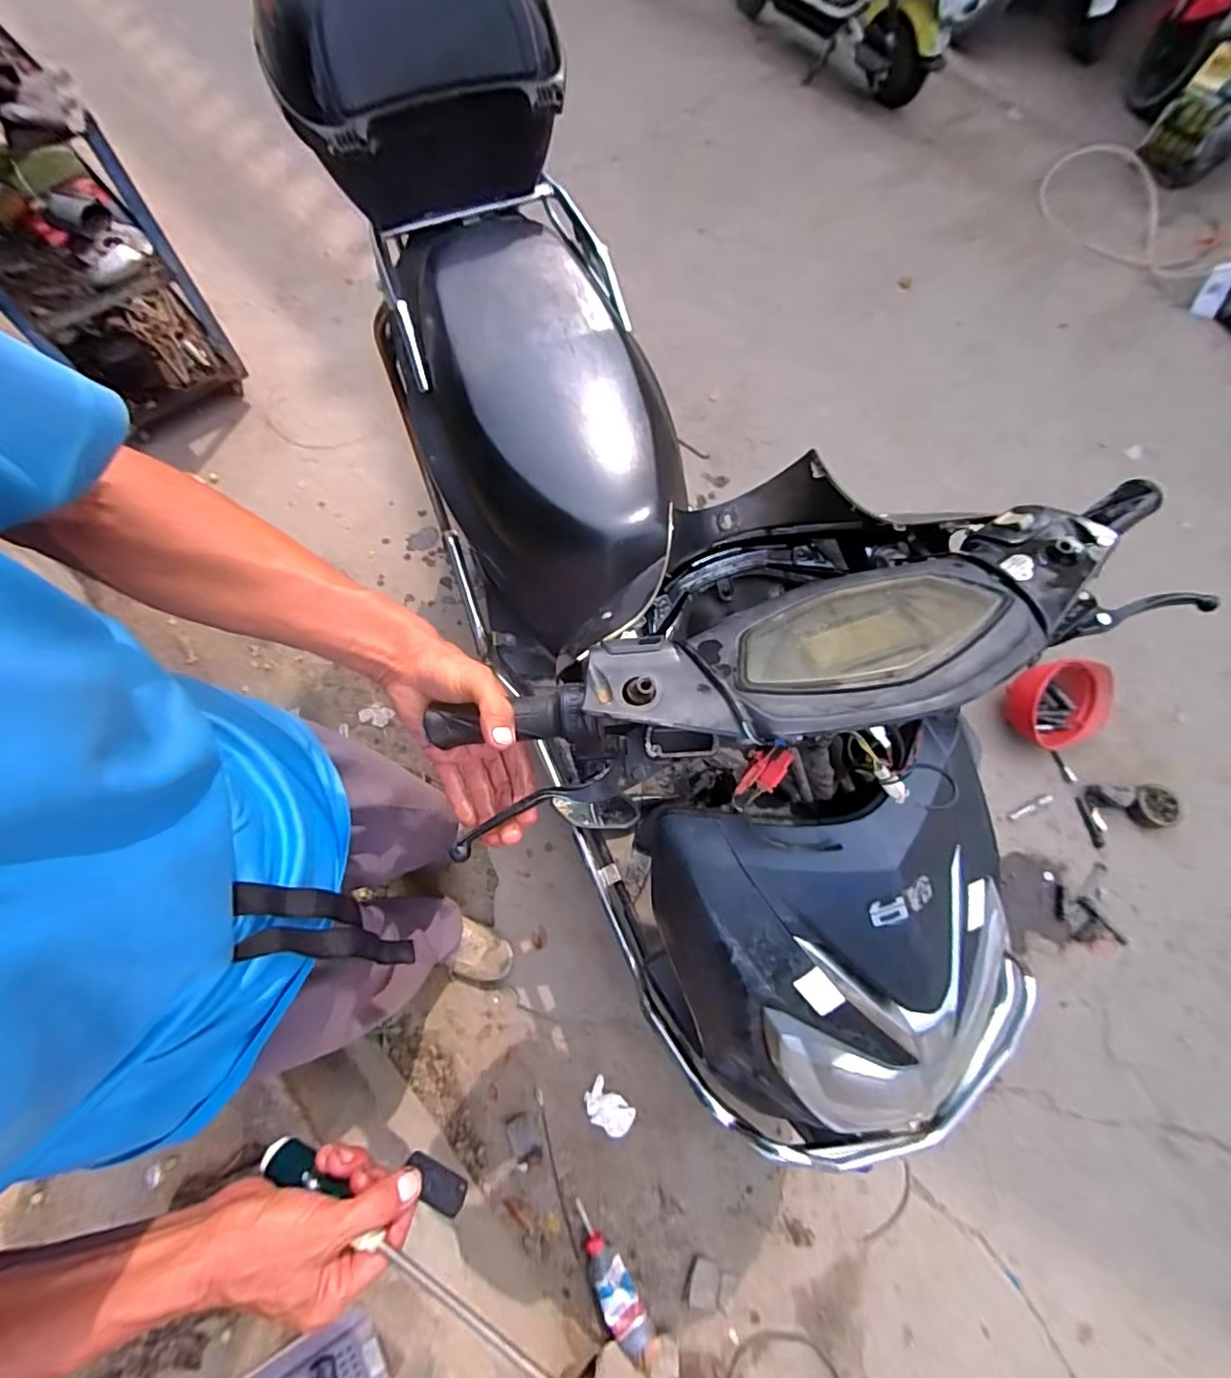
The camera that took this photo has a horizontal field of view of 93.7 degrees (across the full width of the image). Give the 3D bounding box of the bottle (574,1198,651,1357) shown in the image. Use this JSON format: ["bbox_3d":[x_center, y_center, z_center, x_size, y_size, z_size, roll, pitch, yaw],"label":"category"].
[{"bbox_3d":[-0.015,1.089,1.071,0.066,0.048,0.237,-30,72,-12],"label":"bottle"}]

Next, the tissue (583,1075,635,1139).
[{"bbox_3d":[-0.015,0.862,1.181,0.105,0.023,0.065,38,73,14],"label":"tissue"}]

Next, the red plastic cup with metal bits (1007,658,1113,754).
[{"bbox_3d":[1.104,0.038,1.430,0.198,0.144,0.193,-16,70,-7],"label":"red plastic cup with metal bits"}]

